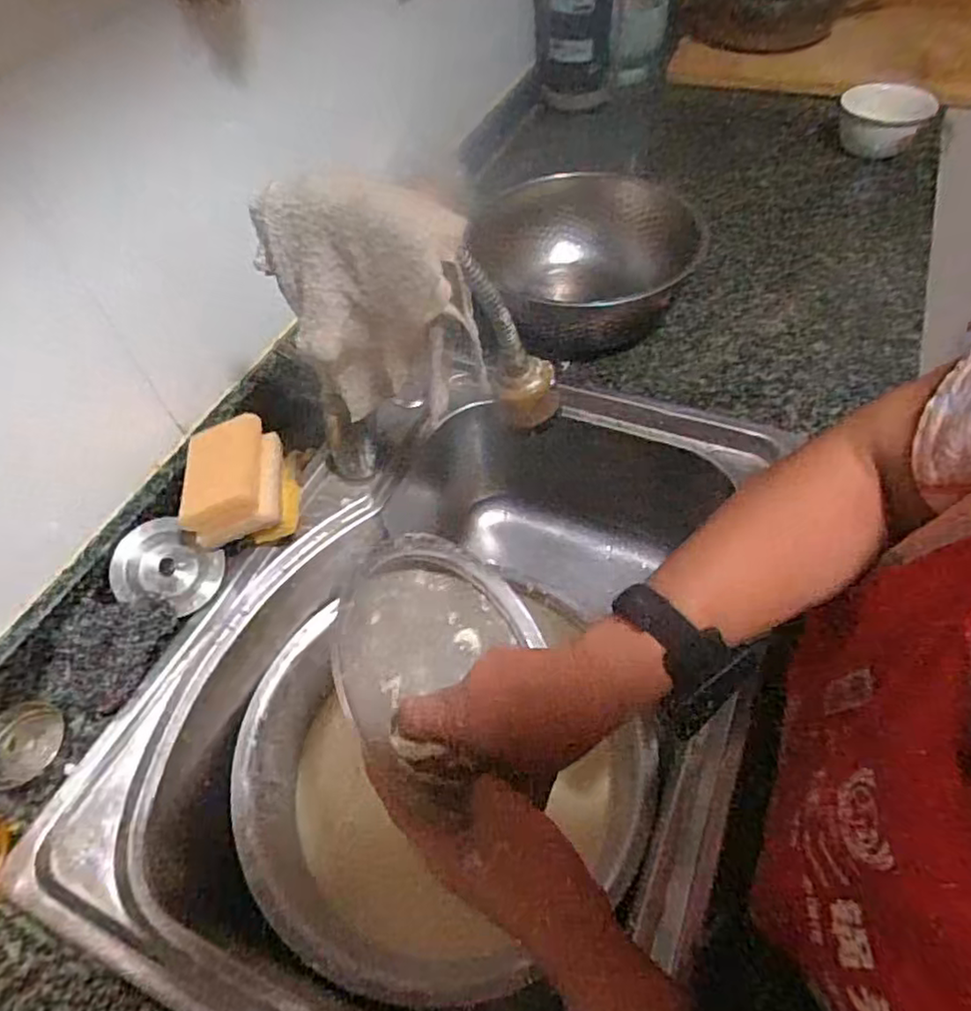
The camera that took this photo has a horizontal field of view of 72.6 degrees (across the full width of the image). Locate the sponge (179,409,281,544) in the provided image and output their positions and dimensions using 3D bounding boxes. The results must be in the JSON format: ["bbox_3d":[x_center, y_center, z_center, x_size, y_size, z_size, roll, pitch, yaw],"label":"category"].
[{"bbox_3d":[-0.206,-0.027,0.539,0.065,0.040,0.103,-11,53,-3],"label":"sponge"}]

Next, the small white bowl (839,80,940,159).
[{"bbox_3d":[0.509,-0.491,0.851,0.103,0.062,0.092,14,56,15],"label":"small white bowl"}]

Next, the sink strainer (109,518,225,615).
[{"bbox_3d":[-0.255,0.049,0.534,0.079,0.024,0.071,23,63,-19],"label":"sink strainer"}]

